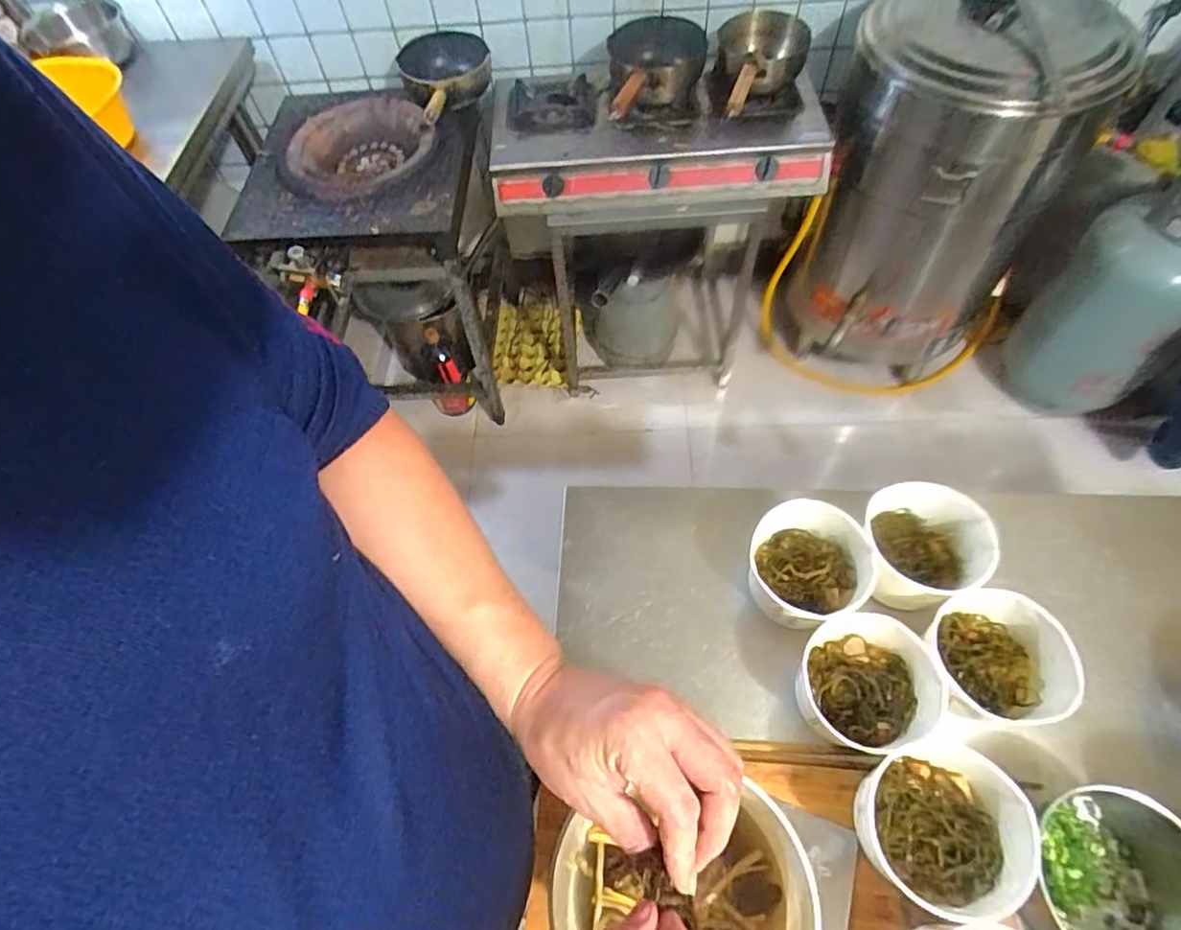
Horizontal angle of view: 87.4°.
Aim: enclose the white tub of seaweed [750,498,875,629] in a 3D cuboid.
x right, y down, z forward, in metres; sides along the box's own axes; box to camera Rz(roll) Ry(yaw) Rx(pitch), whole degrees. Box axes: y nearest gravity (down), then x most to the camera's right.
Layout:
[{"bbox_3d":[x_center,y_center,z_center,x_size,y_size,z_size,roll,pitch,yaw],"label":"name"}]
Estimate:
[{"bbox_3d":[0.220,0.104,0.628,0.114,0.065,0.115,-2,60,3],"label":"white tub of seaweed"}]

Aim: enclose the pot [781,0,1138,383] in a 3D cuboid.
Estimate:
[{"bbox_3d":[0.756,-0.602,1.466,0.493,0.819,0.461,-2,60,3],"label":"pot"}]

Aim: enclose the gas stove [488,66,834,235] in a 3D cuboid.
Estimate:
[{"bbox_3d":[0.137,-0.696,1.310,0.667,0.176,0.361,-4,60,2],"label":"gas stove"}]

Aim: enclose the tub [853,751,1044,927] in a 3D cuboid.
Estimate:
[{"bbox_3d":[0.282,0.292,0.496,0.115,0.066,0.107,-2,60,3],"label":"tub"}]

